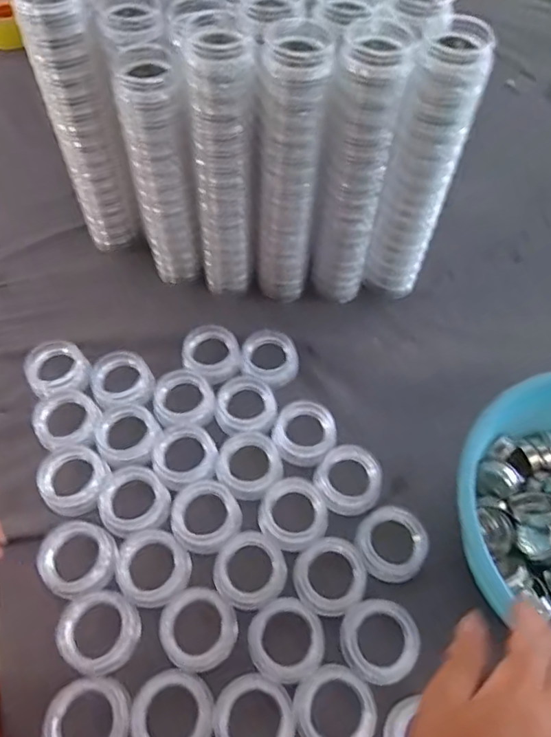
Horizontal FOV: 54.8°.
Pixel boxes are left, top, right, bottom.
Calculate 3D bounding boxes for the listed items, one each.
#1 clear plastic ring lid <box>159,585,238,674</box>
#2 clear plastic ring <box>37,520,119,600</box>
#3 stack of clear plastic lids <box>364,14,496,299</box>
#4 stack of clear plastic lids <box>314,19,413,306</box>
[{"bbox_3d":[-0.069,0.230,0.471,0.066,0.017,0.065,1,58,-1],"label":"clear plastic ring lid"},{"bbox_3d":[-0.187,0.177,0.499,0.068,0.013,0.072,1,58,-1],"label":"clear plastic ring"},{"bbox_3d":[0.157,-0.206,0.592,0.062,0.317,0.064,13,59,6],"label":"stack of clear plastic lids"},{"bbox_3d":[0.083,-0.202,0.588,0.063,0.302,0.074,6,58,2],"label":"stack of clear plastic lids"}]

